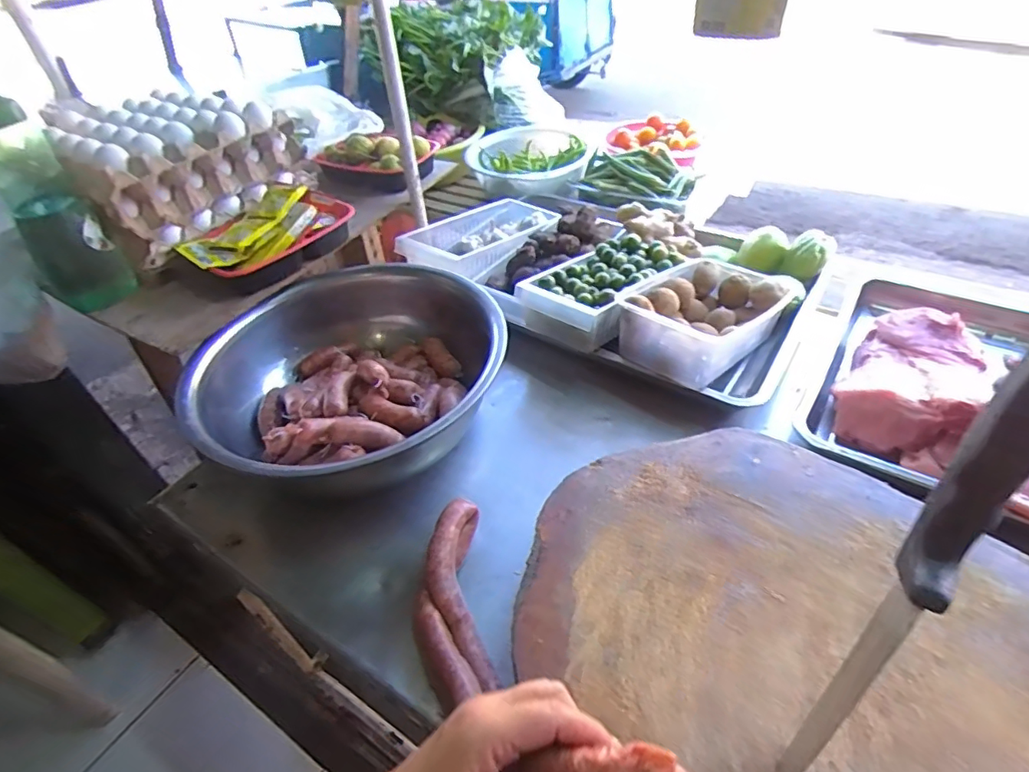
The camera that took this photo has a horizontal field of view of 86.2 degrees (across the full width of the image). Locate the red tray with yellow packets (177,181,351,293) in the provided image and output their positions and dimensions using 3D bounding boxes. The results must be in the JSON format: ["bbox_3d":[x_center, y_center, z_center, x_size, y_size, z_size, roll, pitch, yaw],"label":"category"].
[{"bbox_3d":[-0.346,-0.215,0.776,0.134,0.060,0.219,30,55,31],"label":"red tray with yellow packets"}]

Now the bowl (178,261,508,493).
[{"bbox_3d":[-0.208,-0.015,0.681,0.333,0.138,0.337,-3,45,3],"label":"bowl"}]

